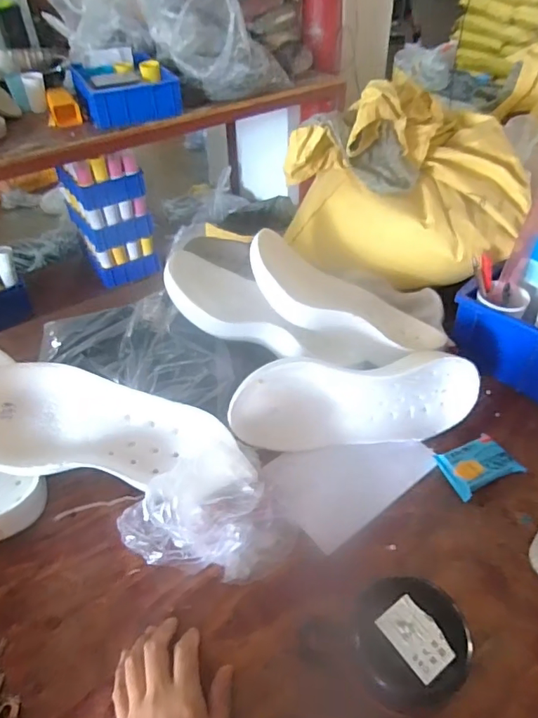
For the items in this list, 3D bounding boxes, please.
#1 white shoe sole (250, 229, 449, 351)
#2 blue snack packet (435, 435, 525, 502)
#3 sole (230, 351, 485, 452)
[{"bbox_3d":[0.100,-0.076,0.654,0.282,0.052,0.104,24,46,-2],"label":"white shoe sole"},{"bbox_3d":[0.240,0.121,0.566,0.086,0.013,0.057,-20,46,-19],"label":"blue snack packet"},{"bbox_3d":[0.102,0.050,0.599,0.296,0.113,0.045,-1,19,-13],"label":"sole"}]

